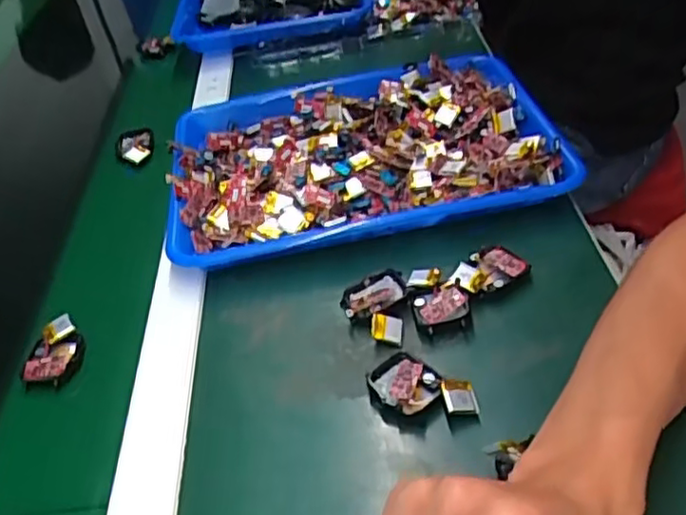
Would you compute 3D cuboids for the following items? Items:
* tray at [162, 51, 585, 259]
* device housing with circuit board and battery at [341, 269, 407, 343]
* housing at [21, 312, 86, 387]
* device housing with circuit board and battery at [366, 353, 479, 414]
[{"bbox_3d":[0.016,-0.094,0.616,0.336,0.056,0.245,-13,40,0],"label":"tray"},{"bbox_3d":[0.021,0.035,0.482,0.045,0.017,0.065,-3,41,12],"label":"device housing with circuit board and battery"},{"bbox_3d":[-0.211,0.067,0.494,0.039,0.017,0.052,-10,40,3],"label":"housing"},{"bbox_3d":[0.049,0.083,0.417,0.068,0.022,0.038,17,49,30],"label":"device housing with circuit board and battery"}]

